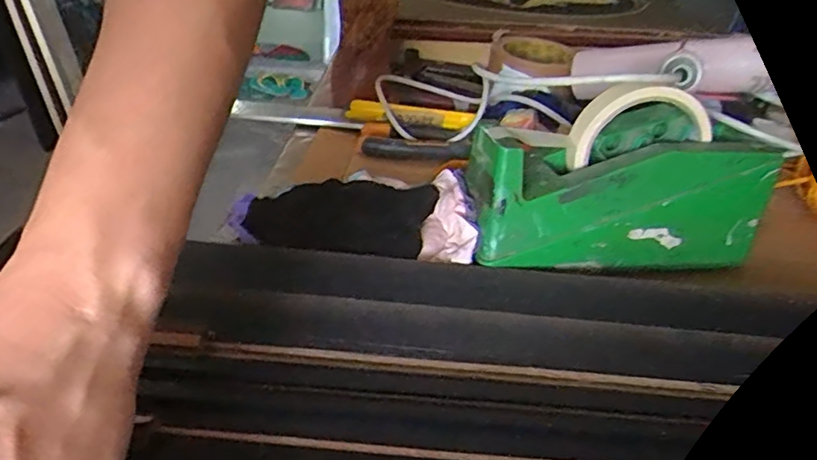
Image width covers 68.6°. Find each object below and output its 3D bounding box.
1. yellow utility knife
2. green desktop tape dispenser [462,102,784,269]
[{"bbox_3d":[0.000,-0.111,0.584,0.121,0.023,0.014,11,31,8],"label":"yellow utility knife"},{"bbox_3d":[0.144,-0.030,0.410,0.197,0.088,0.071,1,31,-8],"label":"green desktop tape dispenser"}]

